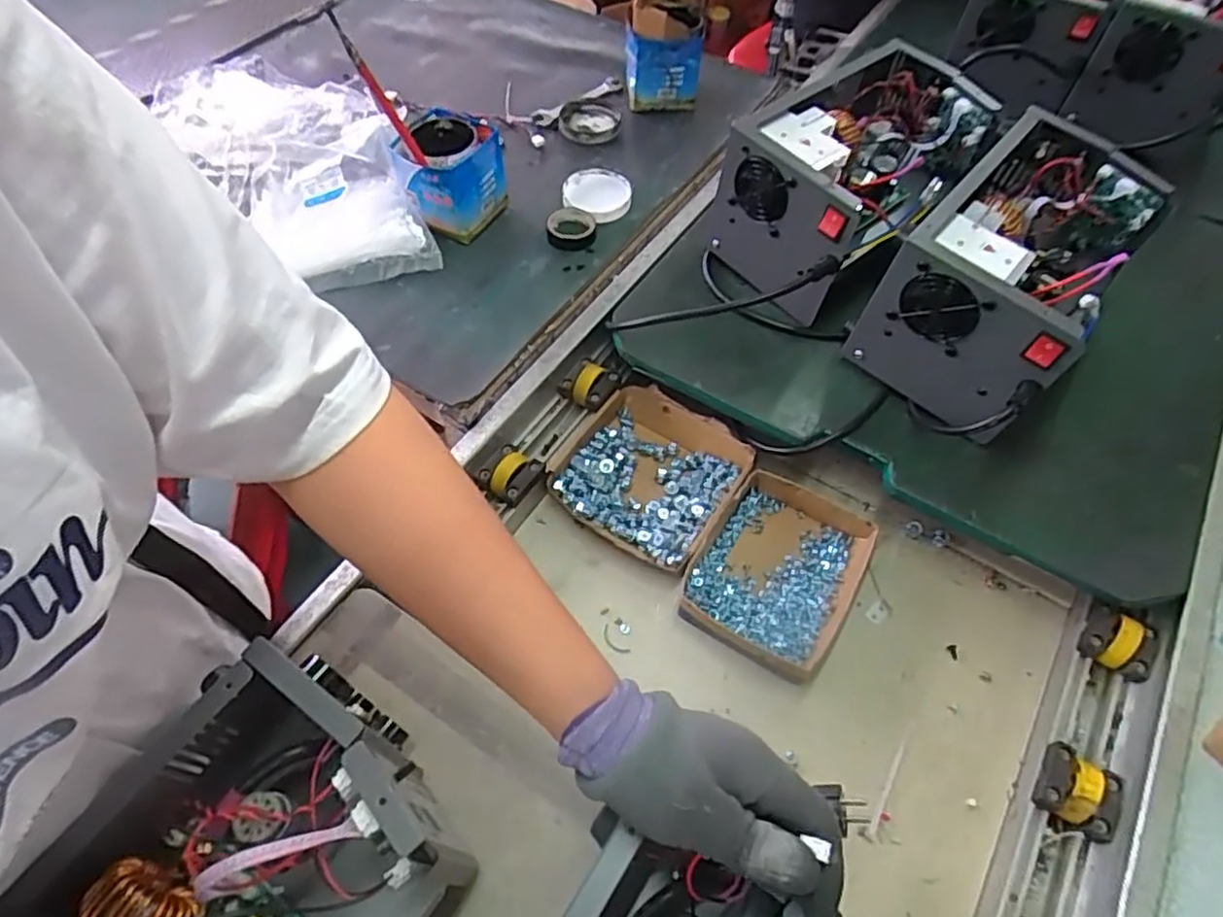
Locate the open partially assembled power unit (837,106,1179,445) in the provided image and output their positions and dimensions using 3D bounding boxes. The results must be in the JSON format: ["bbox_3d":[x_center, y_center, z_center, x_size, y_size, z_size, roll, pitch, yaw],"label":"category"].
[{"bbox_3d":[0.395,-0.177,0.687,0.167,0.167,0.309,39,65,23],"label":"open partially assembled power unit"}]

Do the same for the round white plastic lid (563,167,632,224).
[{"bbox_3d":[-0.019,-0.338,0.882,0.086,0.015,0.098,-5,57,-3],"label":"round white plastic lid"}]

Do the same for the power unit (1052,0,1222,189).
[{"bbox_3d":[0.766,-0.568,0.938,0.173,0.133,0.325,29,62,18],"label":"power unit"}]

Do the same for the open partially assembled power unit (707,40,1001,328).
[{"bbox_3d":[0.264,-0.308,0.776,0.307,0.160,0.182,-36,65,-21],"label":"open partially assembled power unit"}]

